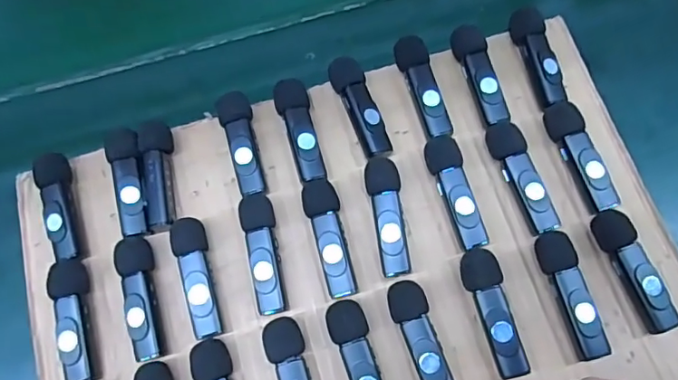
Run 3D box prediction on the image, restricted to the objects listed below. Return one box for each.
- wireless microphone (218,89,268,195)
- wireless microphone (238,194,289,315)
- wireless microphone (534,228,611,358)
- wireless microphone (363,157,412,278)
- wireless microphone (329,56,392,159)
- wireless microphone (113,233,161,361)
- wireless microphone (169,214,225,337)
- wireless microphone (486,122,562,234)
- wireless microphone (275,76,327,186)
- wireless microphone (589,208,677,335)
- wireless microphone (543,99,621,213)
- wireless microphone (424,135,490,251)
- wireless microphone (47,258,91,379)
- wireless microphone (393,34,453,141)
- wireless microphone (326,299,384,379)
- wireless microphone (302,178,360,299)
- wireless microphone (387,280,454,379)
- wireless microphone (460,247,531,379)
[{"bbox_3d":[-0.055,-0.026,0.306,0.018,0.016,0.063,-16,69,-3],"label":"wireless microphone"},{"bbox_3d":[-0.040,0.035,0.286,0.017,0.016,0.064,-12,69,-2],"label":"wireless microphone"},{"bbox_3d":[0.119,0.054,0.273,0.018,0.015,0.065,-13,69,-2],"label":"wireless microphone"},{"bbox_3d":[0.028,0.015,0.290,0.018,0.018,0.064,-11,71,-1],"label":"wireless microphone"},{"bbox_3d":[0.012,-0.049,0.309,0.019,0.018,0.065,-18,69,-4],"label":"wireless microphone"},{"bbox_3d":[-0.106,0.057,0.282,0.016,0.015,0.066,-13,69,-2],"label":"wireless microphone"},{"bbox_3d":[-0.076,0.047,0.283,0.017,0.016,0.064,-16,69,-3],"label":"wireless microphone"},{"bbox_3d":[0.101,-0.007,0.292,0.018,0.017,0.064,-18,69,-4],"label":"wireless microphone"},{"bbox_3d":[-0.023,-0.034,0.306,0.019,0.016,0.065,-12,69,-2],"label":"wireless microphone"},{"bbox_3d":[0.153,0.042,0.275,0.017,0.016,0.064,-20,69,-5],"label":"wireless microphone"},{"bbox_3d":[0.135,-0.019,0.295,0.018,0.018,0.065,-19,69,-4],"label":"wireless microphone"},{"bbox_3d":[0.064,0.001,0.292,0.019,0.018,0.064,-14,69,-3],"label":"wireless microphone"},{"bbox_3d":[-0.142,0.069,0.280,0.015,0.017,0.065,-12,71,-2],"label":"wireless microphone"},{"bbox_3d":[0.050,-0.059,0.312,0.018,0.018,0.064,-18,69,-4],"label":"wireless microphone"},{"bbox_3d":[0.011,0.089,0.267,0.019,0.017,0.065,-16,71,-3],"label":"wireless microphone"},{"bbox_3d":[-0.004,0.026,0.287,0.019,0.017,0.065,-17,69,-4],"label":"wireless microphone"},{"bbox_3d":[0.042,0.079,0.269,0.019,0.016,0.063,-17,69,-3],"label":"wireless microphone"},{"bbox_3d":[0.080,0.063,0.272,0.019,0.016,0.065,-15,71,-2],"label":"wireless microphone"}]

